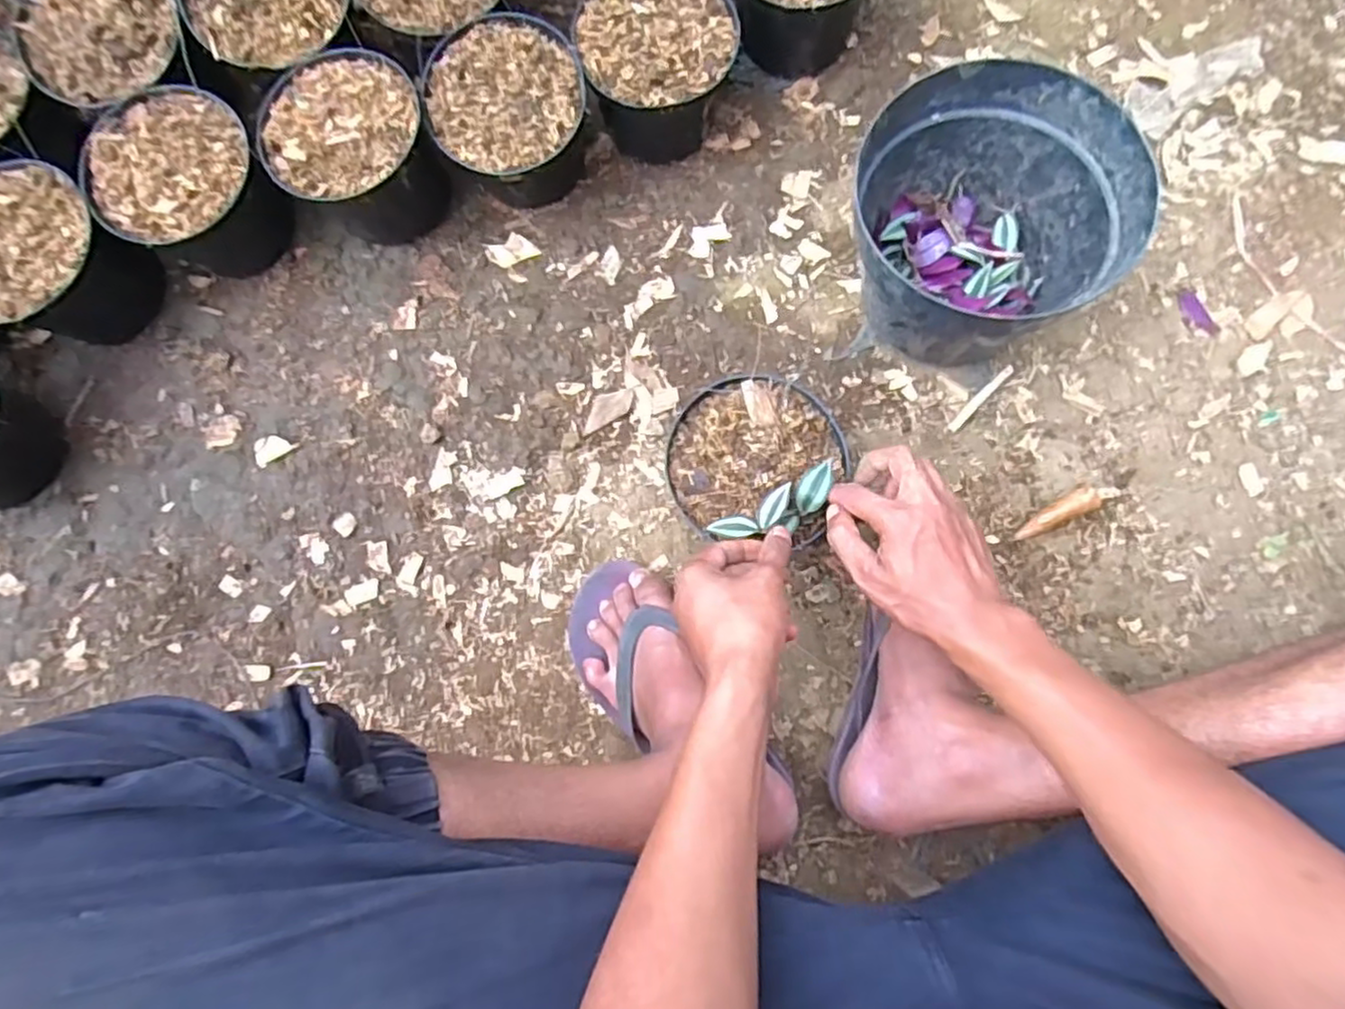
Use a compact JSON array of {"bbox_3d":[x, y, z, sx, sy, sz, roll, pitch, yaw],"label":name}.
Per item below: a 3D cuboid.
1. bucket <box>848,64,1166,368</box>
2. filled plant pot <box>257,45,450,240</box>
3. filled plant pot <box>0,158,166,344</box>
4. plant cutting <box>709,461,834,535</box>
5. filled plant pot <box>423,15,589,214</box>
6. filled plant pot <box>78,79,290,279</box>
[{"bbox_3d":[0.261,-0.233,0.610,0.202,0.160,0.213,0,81,3],"label":"bucket"},{"bbox_3d":[-0.296,-0.335,0.673,0.141,0.111,0.130,0,81,3],"label":"filled plant pot"},{"bbox_3d":[-0.582,-0.227,0.662,0.130,0.110,0.141,0,81,3],"label":"filled plant pot"},{"bbox_3d":[0.082,0.005,0.545,0.103,0.020,0.032,-28,81,11],"label":"plant cutting"},{"bbox_3d":[-0.149,-0.363,0.672,0.140,0.104,0.141,-9,81,2],"label":"filled plant pot"},{"bbox_3d":[-0.449,-0.298,0.672,0.138,0.115,0.144,0,81,3],"label":"filled plant pot"}]

